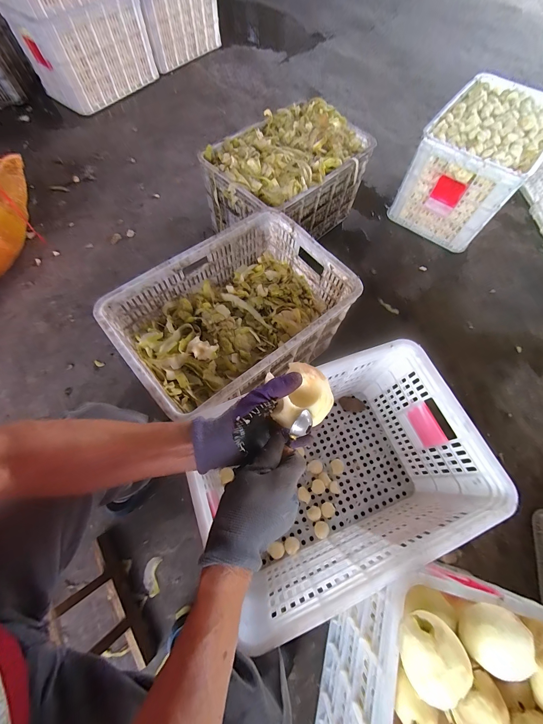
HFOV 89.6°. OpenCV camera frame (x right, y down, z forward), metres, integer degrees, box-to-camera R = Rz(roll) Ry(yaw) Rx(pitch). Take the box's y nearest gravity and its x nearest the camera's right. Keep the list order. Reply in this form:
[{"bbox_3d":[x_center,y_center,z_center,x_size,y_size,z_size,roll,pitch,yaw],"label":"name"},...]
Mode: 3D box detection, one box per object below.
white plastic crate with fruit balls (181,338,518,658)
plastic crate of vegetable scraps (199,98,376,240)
[{"bbox_3d":[0.132,0.236,0.624,0.509,0.317,0.349,-20,69,-10],"label":"white plastic crate with fruit balls"},{"bbox_3d":[0.053,-0.636,0.970,0.363,0.254,0.511,39,71,14],"label":"plastic crate of vegetable scraps"}]

